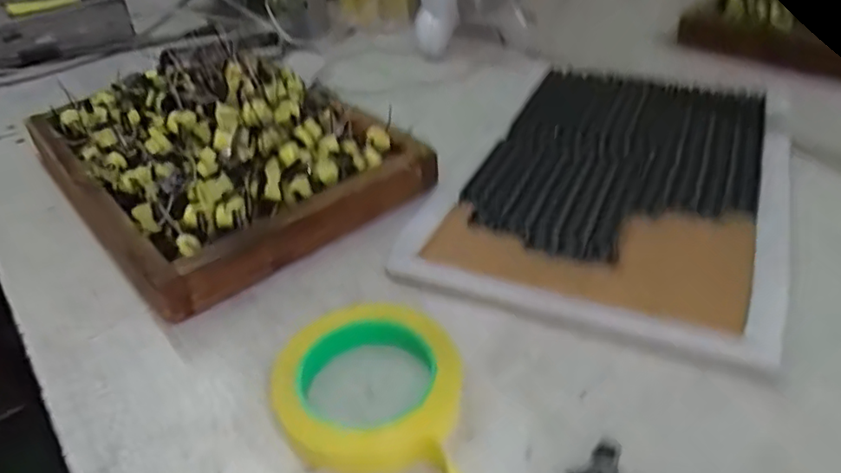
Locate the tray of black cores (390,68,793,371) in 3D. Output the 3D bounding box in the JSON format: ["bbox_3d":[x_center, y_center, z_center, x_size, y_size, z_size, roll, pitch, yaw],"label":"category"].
[{"bbox_3d":[0.168,-0.058,0.529,0.256,0.013,0.372,12,43,23],"label":"tray of black cores"}]

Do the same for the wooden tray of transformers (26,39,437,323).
[{"bbox_3d":[-0.184,-0.089,0.548,0.238,0.102,0.320,-30,46,-30],"label":"wooden tray of transformers"}]

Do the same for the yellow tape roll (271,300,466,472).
[{"bbox_3d":[-0.002,0.106,0.331,0.100,0.031,0.203,-31,44,-26],"label":"yellow tape roll"}]

